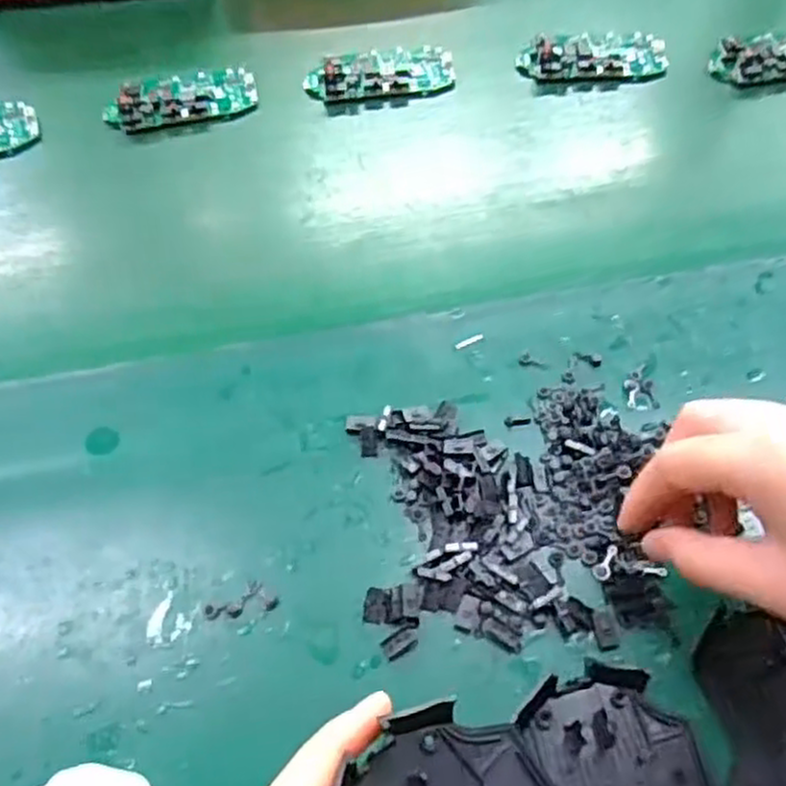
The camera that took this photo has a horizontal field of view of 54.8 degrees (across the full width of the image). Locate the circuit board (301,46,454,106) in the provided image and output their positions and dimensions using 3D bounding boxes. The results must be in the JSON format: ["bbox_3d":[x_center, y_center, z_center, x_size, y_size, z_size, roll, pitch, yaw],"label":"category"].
[{"bbox_3d":[-0.009,-0.215,0.508,0.098,0.012,0.047,-7,58,-3],"label":"circuit board"}]

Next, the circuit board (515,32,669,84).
[{"bbox_3d":[0.134,-0.228,0.512,0.098,0.011,0.041,-2,58,0],"label":"circuit board"}]

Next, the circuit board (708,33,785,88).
[{"bbox_3d":[0.260,-0.226,0.507,0.096,0.015,0.042,-12,58,-6],"label":"circuit board"}]

